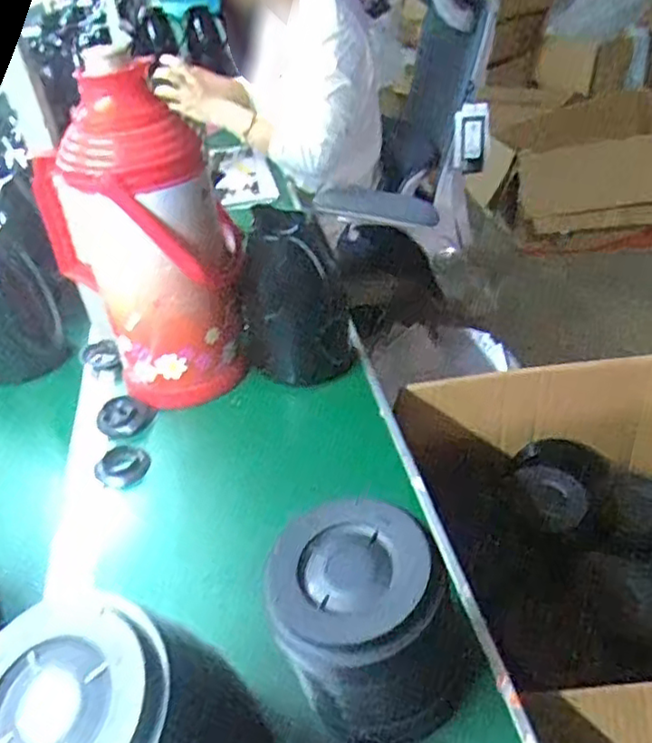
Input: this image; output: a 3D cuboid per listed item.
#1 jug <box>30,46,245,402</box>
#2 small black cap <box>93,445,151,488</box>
[{"bbox_3d":[-0.198,-0.142,0.732,0.191,0.371,0.136,-19,38,-15],"label":"jug"},{"bbox_3d":[-0.224,0.104,0.720,0.044,0.025,0.051,12,41,25],"label":"small black cap"}]

